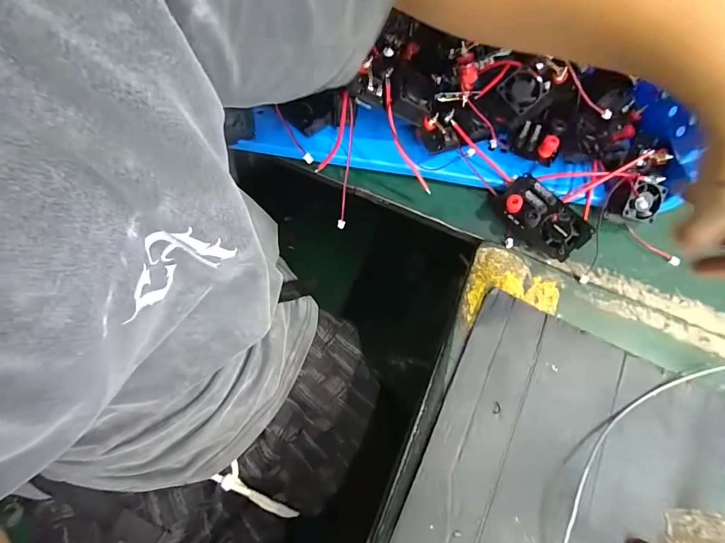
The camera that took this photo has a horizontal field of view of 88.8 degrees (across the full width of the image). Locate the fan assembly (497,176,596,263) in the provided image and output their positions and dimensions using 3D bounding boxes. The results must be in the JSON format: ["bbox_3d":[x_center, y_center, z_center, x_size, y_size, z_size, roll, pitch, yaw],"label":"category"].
[{"bbox_3d":[0.193,-0.057,0.404,0.049,0.038,0.098,-40,76,-16],"label":"fan assembly"}]

